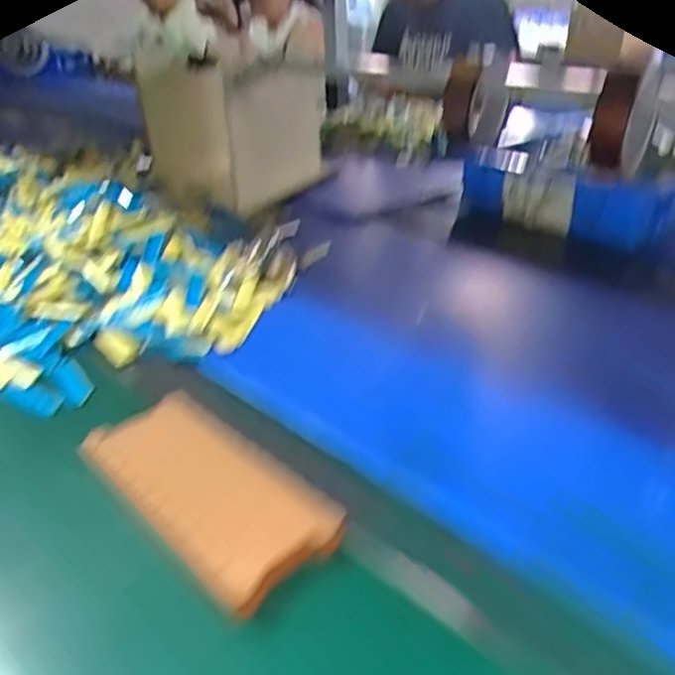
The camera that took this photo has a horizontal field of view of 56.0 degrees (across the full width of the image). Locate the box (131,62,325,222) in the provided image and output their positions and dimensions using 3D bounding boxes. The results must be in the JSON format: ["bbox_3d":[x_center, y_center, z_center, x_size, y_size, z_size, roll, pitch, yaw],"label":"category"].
[{"bbox_3d":[-0.144,-0.319,0.979,0.151,0.189,0.276,15,33,28],"label":"box"}]

